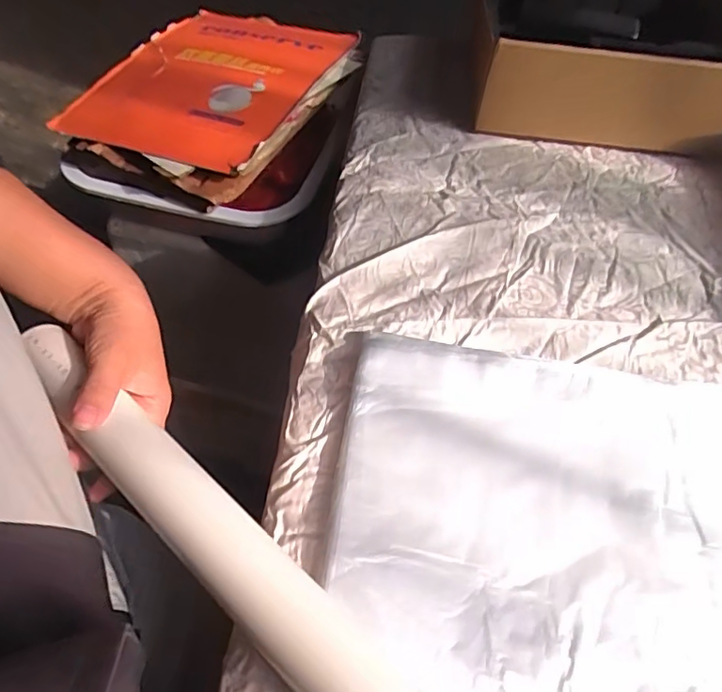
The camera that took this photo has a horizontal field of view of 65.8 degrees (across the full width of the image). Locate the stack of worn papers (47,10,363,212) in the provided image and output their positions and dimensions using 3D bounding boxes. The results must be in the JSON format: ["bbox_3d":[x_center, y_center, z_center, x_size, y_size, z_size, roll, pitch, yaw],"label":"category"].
[{"bbox_3d":[-0.166,-0.295,0.660,0.272,0.054,0.322,21,55,10],"label":"stack of worn papers"}]

